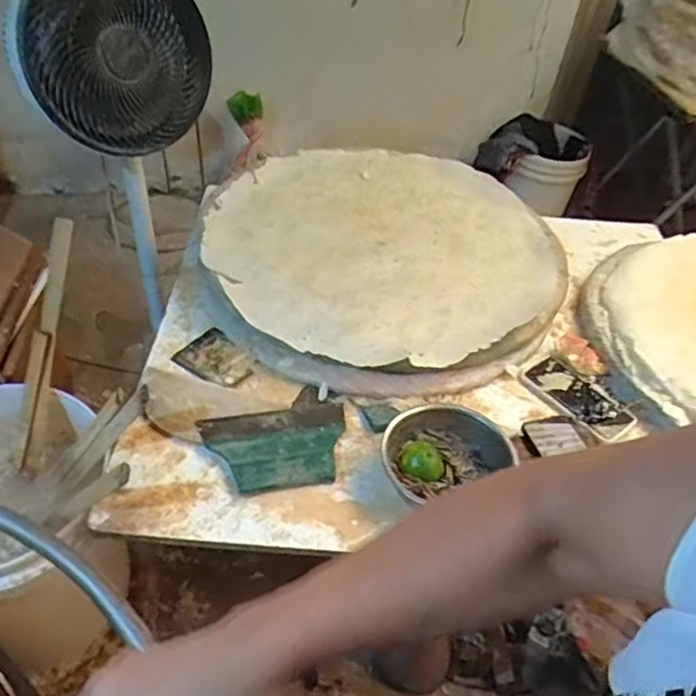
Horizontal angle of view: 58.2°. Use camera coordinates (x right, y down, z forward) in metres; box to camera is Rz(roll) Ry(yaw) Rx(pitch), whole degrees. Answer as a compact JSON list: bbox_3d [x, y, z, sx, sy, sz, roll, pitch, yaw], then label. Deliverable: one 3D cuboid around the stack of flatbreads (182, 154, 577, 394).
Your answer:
[{"bbox_3d":[0.059,-0.189,1.113,0.605,0.057,0.623,-31,56,-33],"label":"stack of flatbreads"}]

